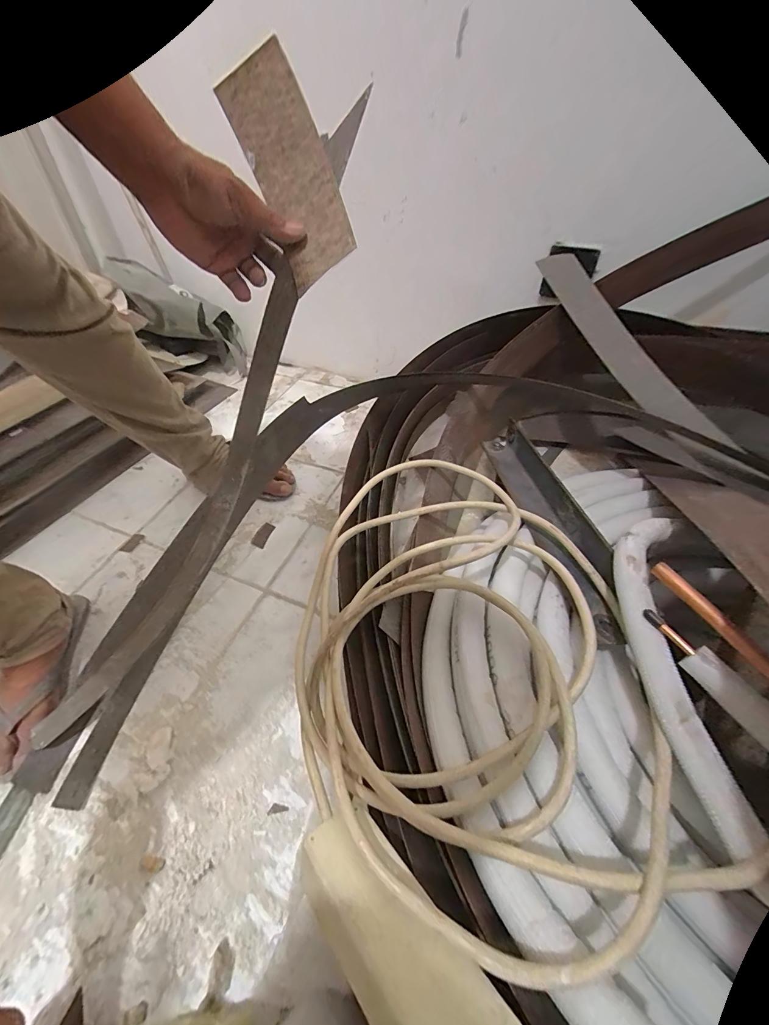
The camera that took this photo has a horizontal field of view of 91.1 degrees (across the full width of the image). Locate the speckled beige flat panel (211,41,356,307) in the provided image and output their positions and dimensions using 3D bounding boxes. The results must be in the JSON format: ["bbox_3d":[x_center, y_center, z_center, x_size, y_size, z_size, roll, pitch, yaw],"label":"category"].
[{"bbox_3d":[-0.087,-0.319,0.359,0.072,0.181,0.017,-19,11,16],"label":"speckled beige flat panel"}]

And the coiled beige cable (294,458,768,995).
[{"bbox_3d":[0.073,0.114,0.391,0.351,0.095,0.454,-18,51,-14],"label":"coiled beige cable"}]

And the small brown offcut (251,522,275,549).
[{"bbox_3d":[-0.229,0.043,0.709,0.029,0.005,0.056,11,50,11],"label":"small brown offcut"}]

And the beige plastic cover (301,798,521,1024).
[{"bbox_3d":[0.014,0.276,0.227,0.066,0.032,0.192,-38,35,-28],"label":"beige plastic cover"}]

